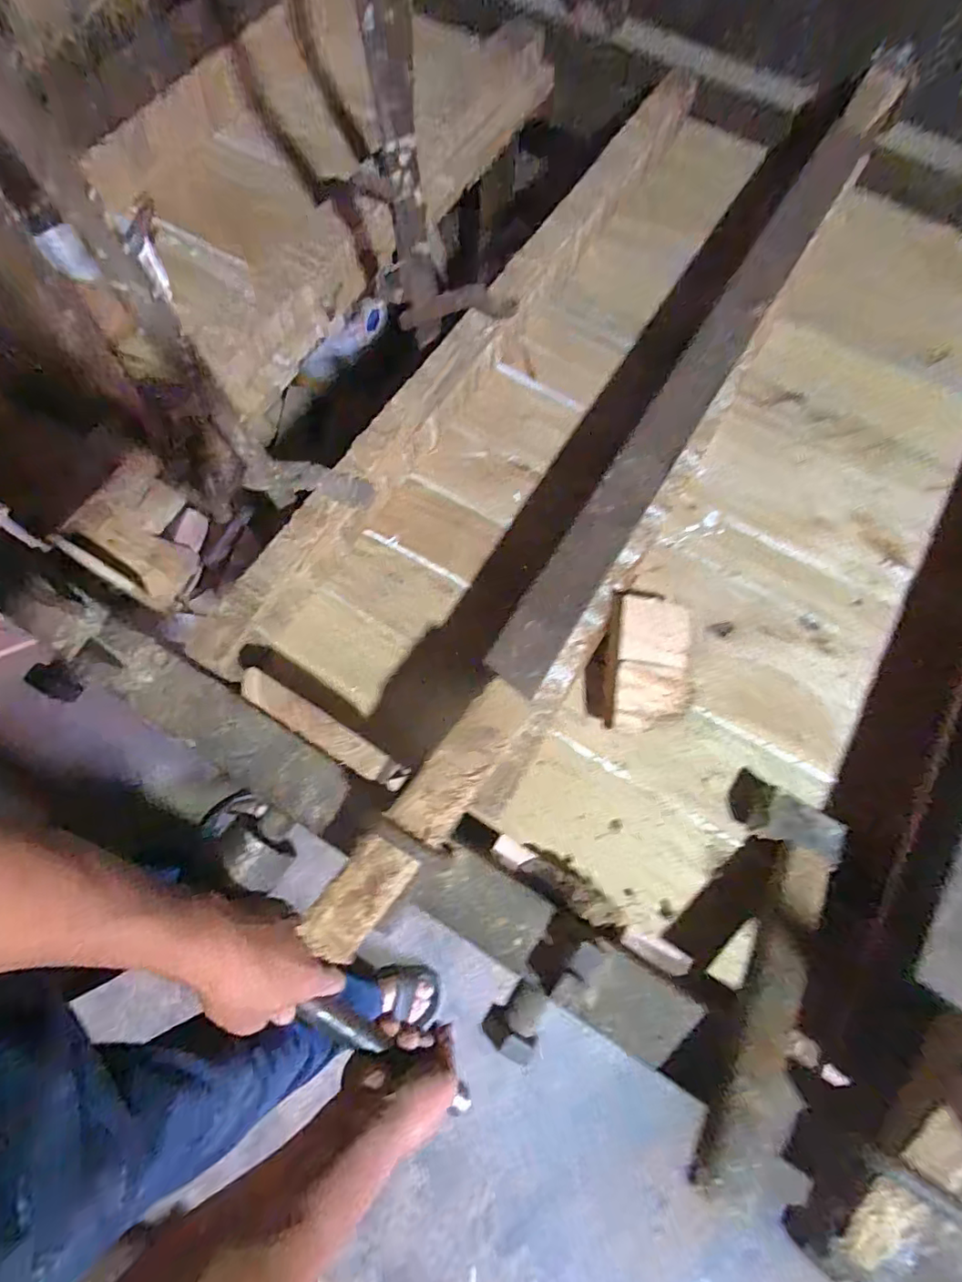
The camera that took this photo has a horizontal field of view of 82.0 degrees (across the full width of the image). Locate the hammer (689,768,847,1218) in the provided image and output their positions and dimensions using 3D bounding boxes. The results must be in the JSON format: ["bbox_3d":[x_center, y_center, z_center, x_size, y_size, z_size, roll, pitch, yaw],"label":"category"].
[{"bbox_3d":[0.208,0.238,0.405,0.083,0.052,0.276,28,55,7],"label":"hammer"}]

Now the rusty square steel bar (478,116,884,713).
[{"bbox_3d":[0.212,-0.262,0.537,0.061,0.049,0.729,31,74,8],"label":"rusty square steel bar"}]

